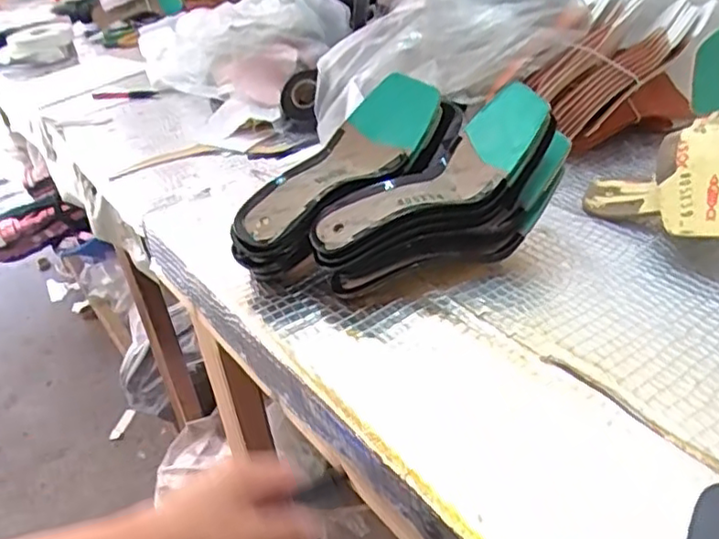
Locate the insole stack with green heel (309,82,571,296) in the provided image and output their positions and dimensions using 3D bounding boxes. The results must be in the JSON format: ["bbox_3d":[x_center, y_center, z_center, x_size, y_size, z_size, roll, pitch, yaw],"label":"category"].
[{"bbox_3d":[0.066,-0.071,0.573,0.227,0.124,0.099,-17,35,-15],"label":"insole stack with green heel"}]

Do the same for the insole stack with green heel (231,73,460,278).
[{"bbox_3d":[-0.017,-0.091,0.614,0.250,0.065,0.090,-41,44,-18],"label":"insole stack with green heel"}]

